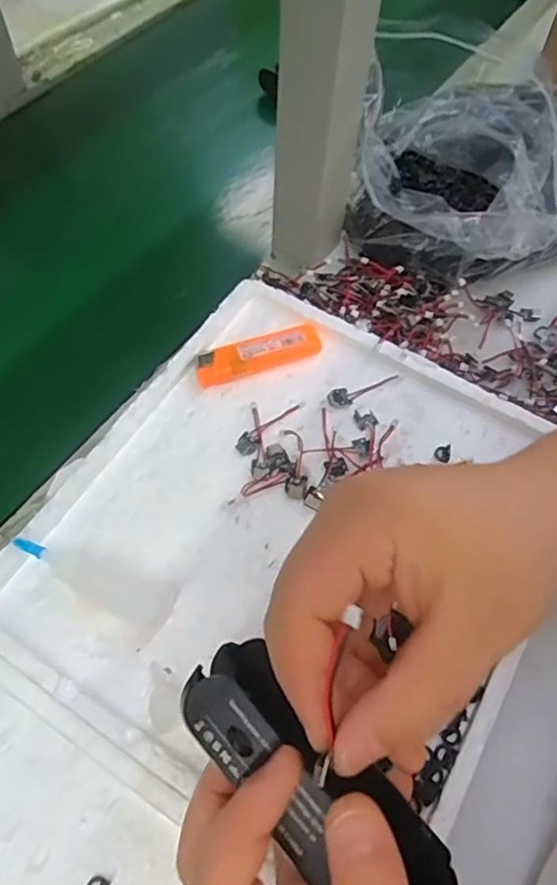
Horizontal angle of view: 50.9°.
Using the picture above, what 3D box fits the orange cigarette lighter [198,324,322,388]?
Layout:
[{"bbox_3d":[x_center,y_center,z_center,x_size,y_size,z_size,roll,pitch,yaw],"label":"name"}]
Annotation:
[{"bbox_3d":[-0.012,-0.055,0.370,0.079,0.014,0.022,-19,57,-9],"label":"orange cigarette lighter"}]

